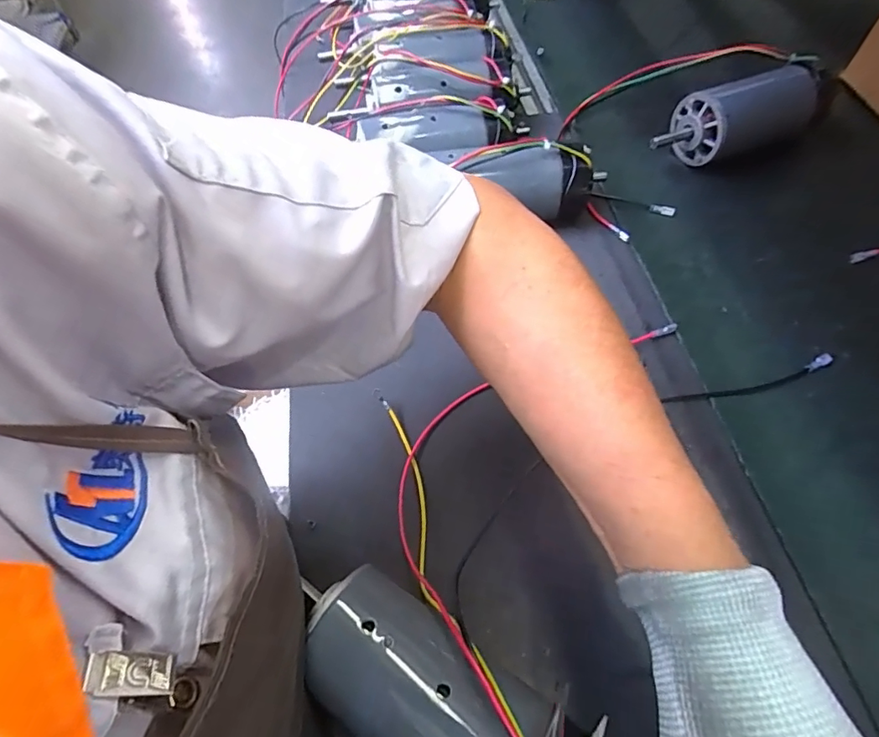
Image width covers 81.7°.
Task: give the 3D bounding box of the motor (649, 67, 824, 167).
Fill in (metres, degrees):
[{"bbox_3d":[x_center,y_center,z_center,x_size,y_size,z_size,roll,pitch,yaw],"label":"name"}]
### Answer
[{"bbox_3d":[0.329,-0.279,0.569,0.188,0.060,0.064,-18,59,-9],"label":"motor"}]

